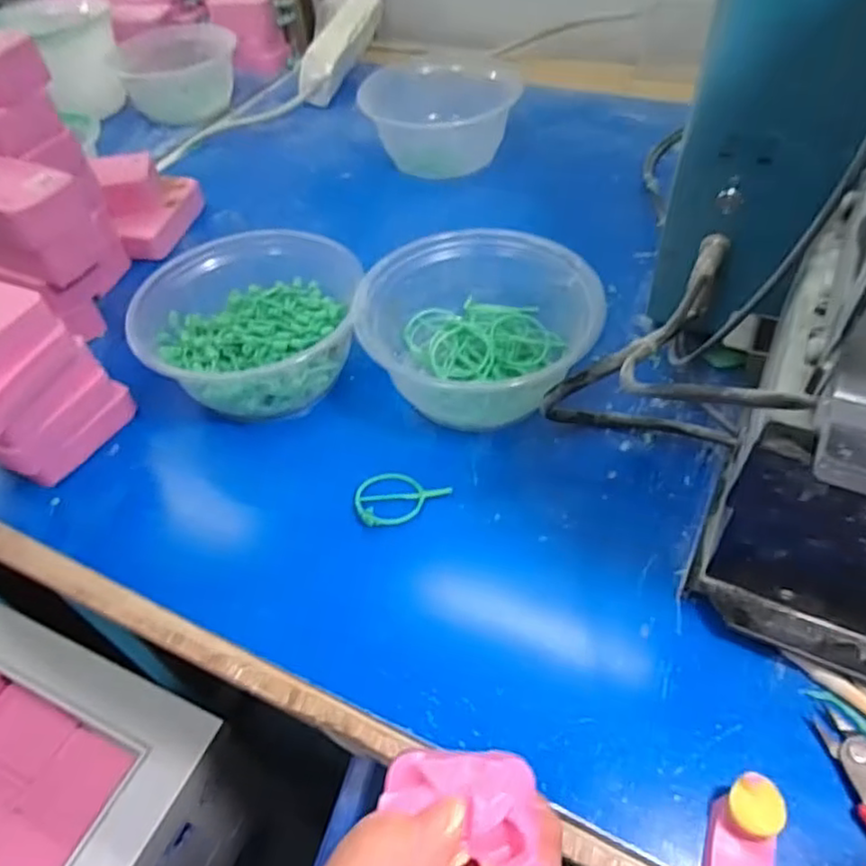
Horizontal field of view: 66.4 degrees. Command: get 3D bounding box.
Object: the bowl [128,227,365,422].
[{"bbox_3d":[-0.109,-0.067,0.411,0.128,0.062,0.124,-5,49,1],"label":"bowl"}]

